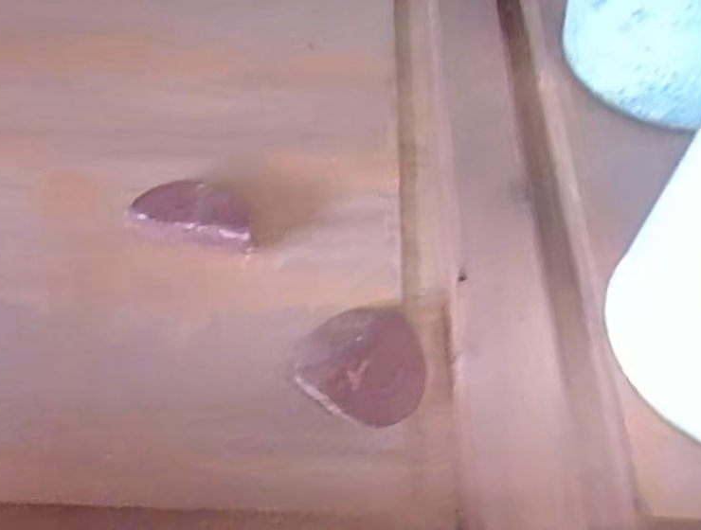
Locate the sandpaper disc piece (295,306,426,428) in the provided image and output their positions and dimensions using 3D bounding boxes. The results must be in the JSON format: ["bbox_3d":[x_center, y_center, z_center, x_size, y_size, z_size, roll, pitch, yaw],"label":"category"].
[{"bbox_3d":[0.009,0.054,0.436,0.071,0.024,0.085,9,55,4],"label":"sandpaper disc piece"}]

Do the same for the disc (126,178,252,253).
[{"bbox_3d":[-0.102,-0.033,0.491,0.088,0.020,0.040,16,56,9],"label":"disc"}]

